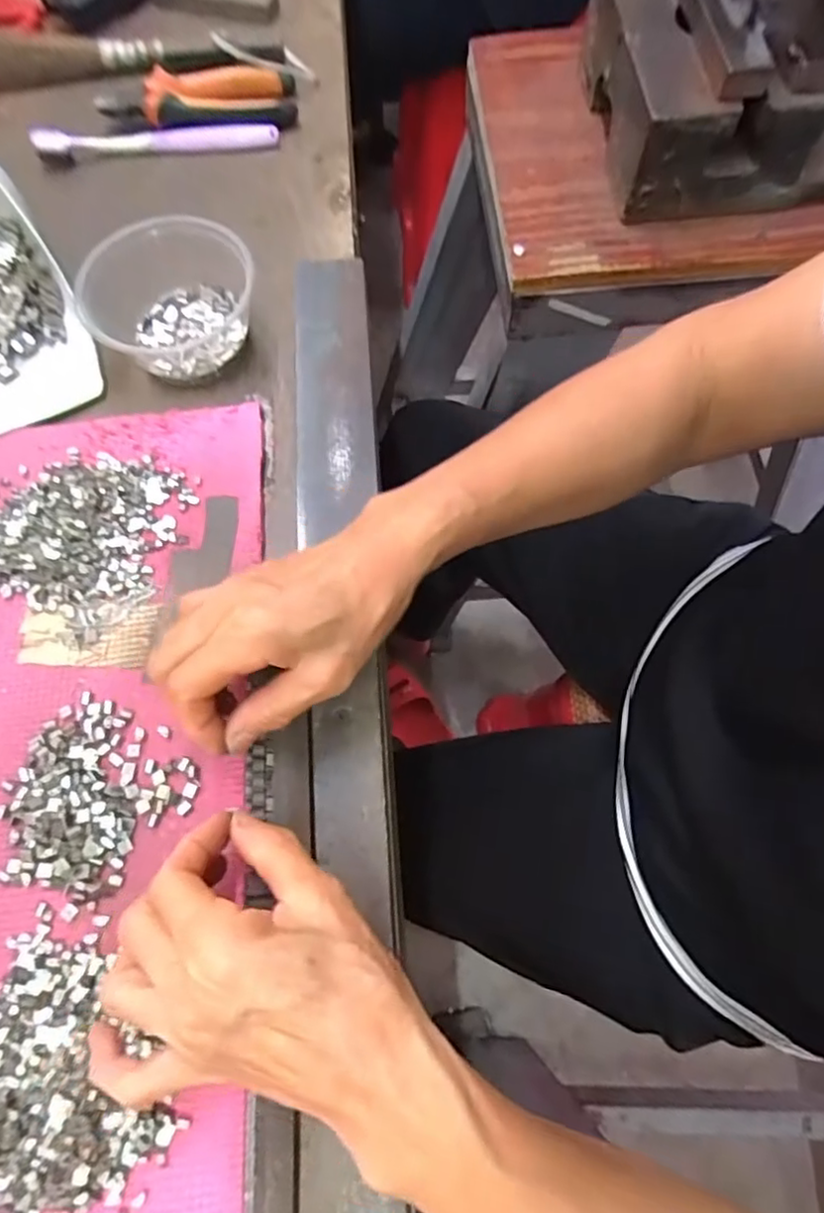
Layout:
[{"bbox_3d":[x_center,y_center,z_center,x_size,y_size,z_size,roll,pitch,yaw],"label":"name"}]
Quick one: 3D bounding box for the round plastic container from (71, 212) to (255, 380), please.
[{"bbox_3d":[-0.154,-0.198,0.408,0.091,0.054,0.091,-1,70,2],"label":"round plastic container"}]

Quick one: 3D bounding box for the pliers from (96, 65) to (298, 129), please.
[{"bbox_3d":[-0.169,-0.396,0.497,0.150,0.027,0.056,0,70,-2],"label":"pliers"}]

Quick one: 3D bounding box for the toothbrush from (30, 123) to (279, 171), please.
[{"bbox_3d":[-0.199,-0.364,0.494,0.185,0.019,0.012,-5,70,-3],"label":"toothbrush"}]

